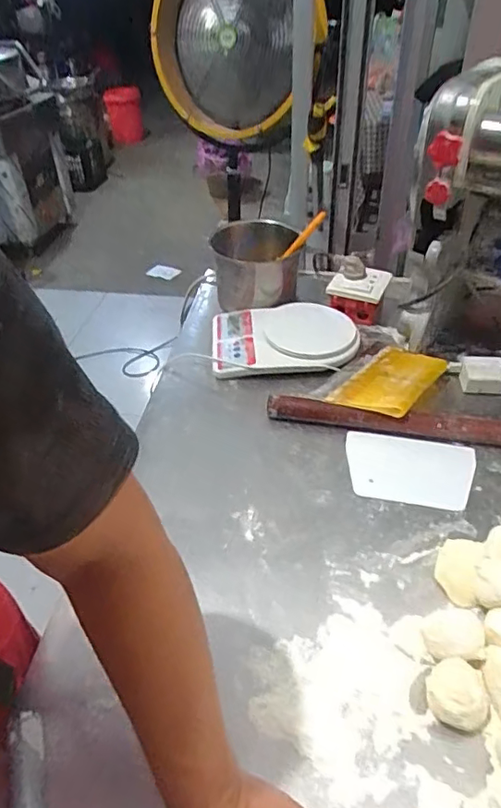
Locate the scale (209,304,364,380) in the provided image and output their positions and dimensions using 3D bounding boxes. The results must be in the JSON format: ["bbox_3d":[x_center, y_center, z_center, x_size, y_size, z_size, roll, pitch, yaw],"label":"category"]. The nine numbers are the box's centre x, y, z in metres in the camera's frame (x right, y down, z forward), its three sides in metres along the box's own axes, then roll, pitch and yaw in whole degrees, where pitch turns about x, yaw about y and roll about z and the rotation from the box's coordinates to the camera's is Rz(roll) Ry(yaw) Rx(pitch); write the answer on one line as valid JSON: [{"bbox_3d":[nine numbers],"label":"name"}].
[{"bbox_3d":[0.050,-0.097,0.826,0.214,0.034,0.152,-4,42,-2],"label":"scale"}]

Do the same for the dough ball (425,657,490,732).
[{"bbox_3d":[0.173,0.240,0.448,0.051,0.036,0.047,-1,42,1],"label":"dough ball"}]

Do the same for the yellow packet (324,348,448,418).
[{"bbox_3d":[0.190,-0.037,0.727,0.098,0.022,0.168,26,50,28],"label":"yellow packet"}]

